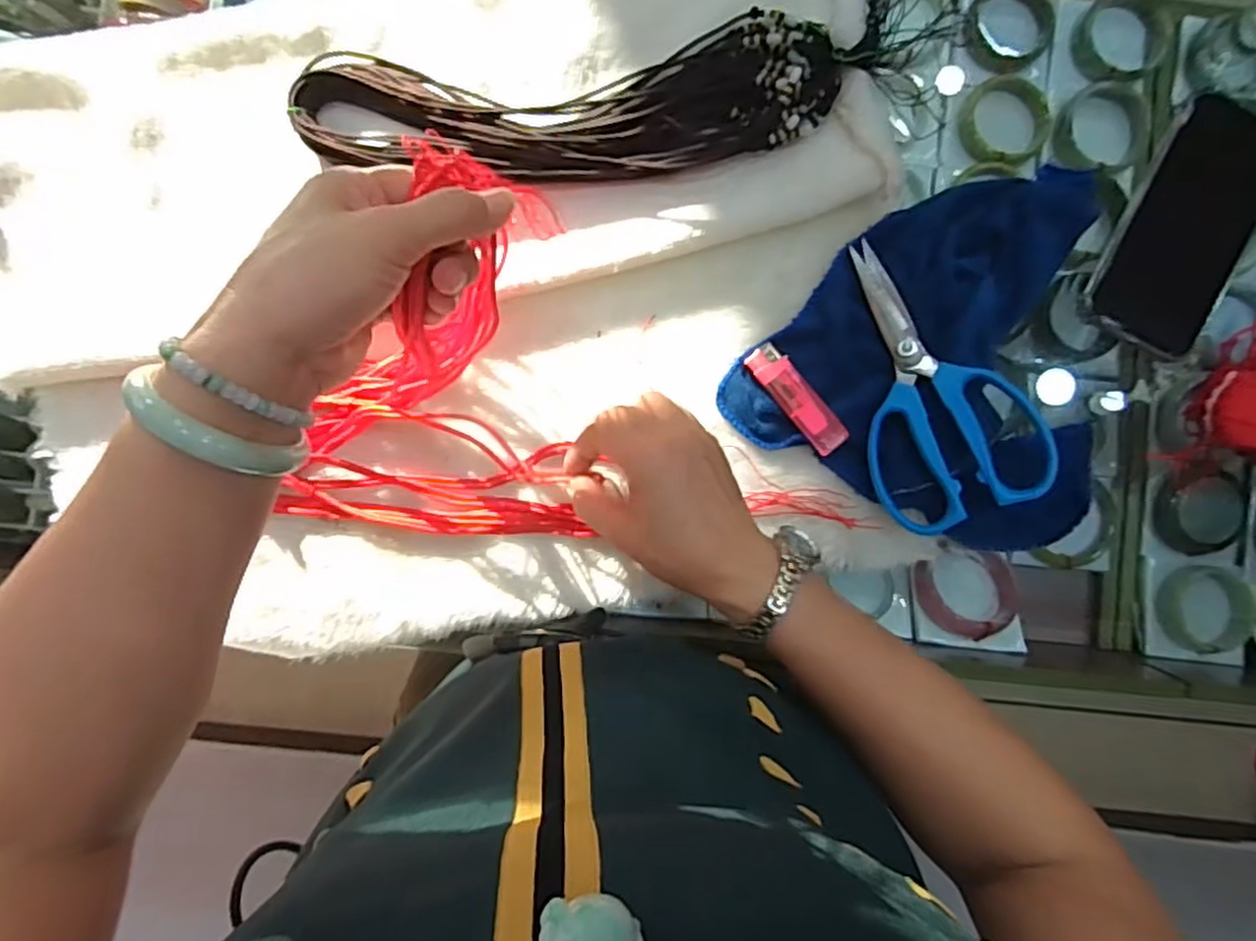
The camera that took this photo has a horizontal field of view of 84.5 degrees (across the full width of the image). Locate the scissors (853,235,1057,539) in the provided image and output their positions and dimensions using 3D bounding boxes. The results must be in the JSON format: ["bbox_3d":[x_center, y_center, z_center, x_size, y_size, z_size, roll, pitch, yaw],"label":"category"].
[{"bbox_3d":[0.182,-0.056,0.432,0.101,0.010,0.180,-27,82,18],"label":"scissors"}]

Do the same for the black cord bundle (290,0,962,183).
[{"bbox_3d":[-0.005,-0.231,0.422,0.380,0.043,0.113,-12,93,-1],"label":"black cord bundle"}]

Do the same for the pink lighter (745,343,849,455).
[{"bbox_3d":[0.108,-0.046,0.439,0.023,0.014,0.078,-40,93,1],"label":"pink lighter"}]

